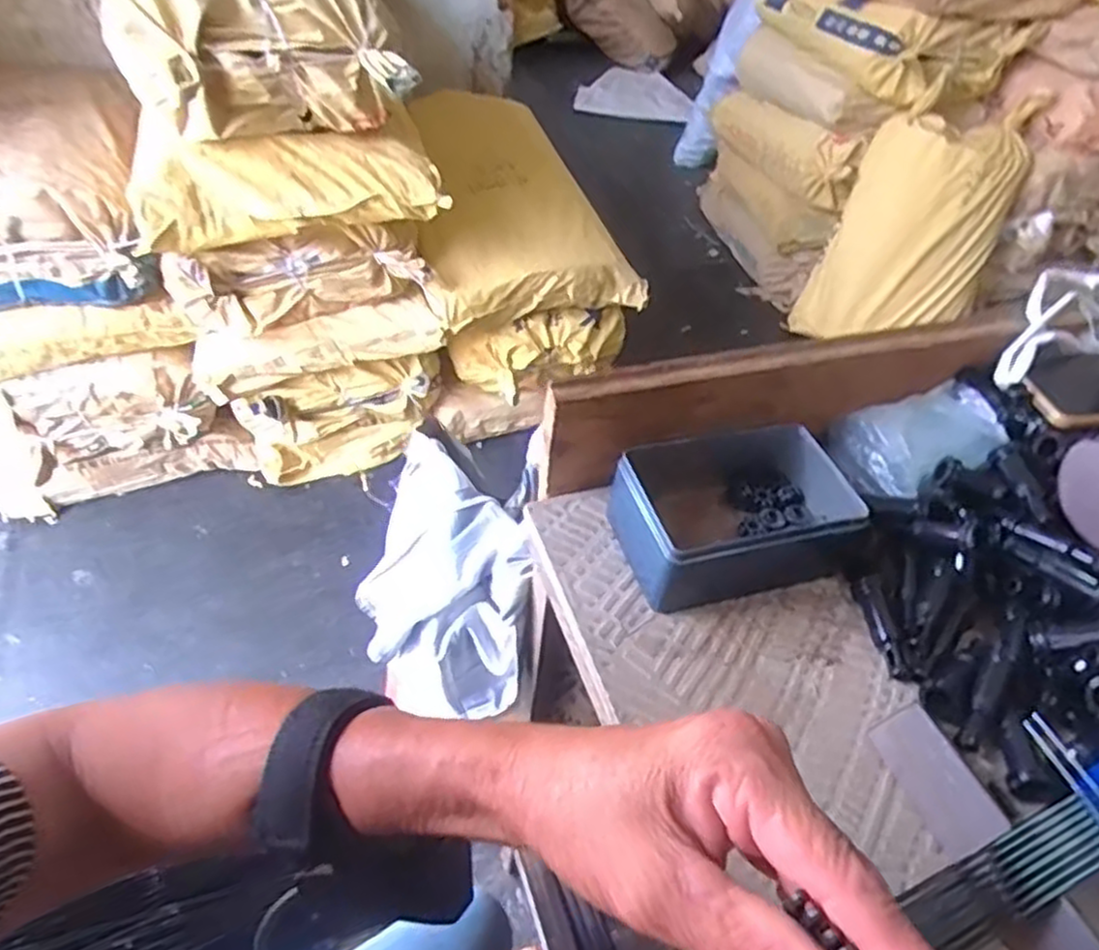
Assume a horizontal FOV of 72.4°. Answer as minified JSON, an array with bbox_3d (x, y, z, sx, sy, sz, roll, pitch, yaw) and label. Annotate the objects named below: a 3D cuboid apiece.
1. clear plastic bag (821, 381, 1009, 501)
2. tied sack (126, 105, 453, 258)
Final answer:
[{"bbox_3d":[0.296,-0.024,0.591,0.123,0.042,0.089,-7,47,-13],"label":"clear plastic bag"},{"bbox_3d":[-0.414,-0.492,1.183,0.456,0.159,0.210,-10,48,-16],"label":"tied sack"}]

